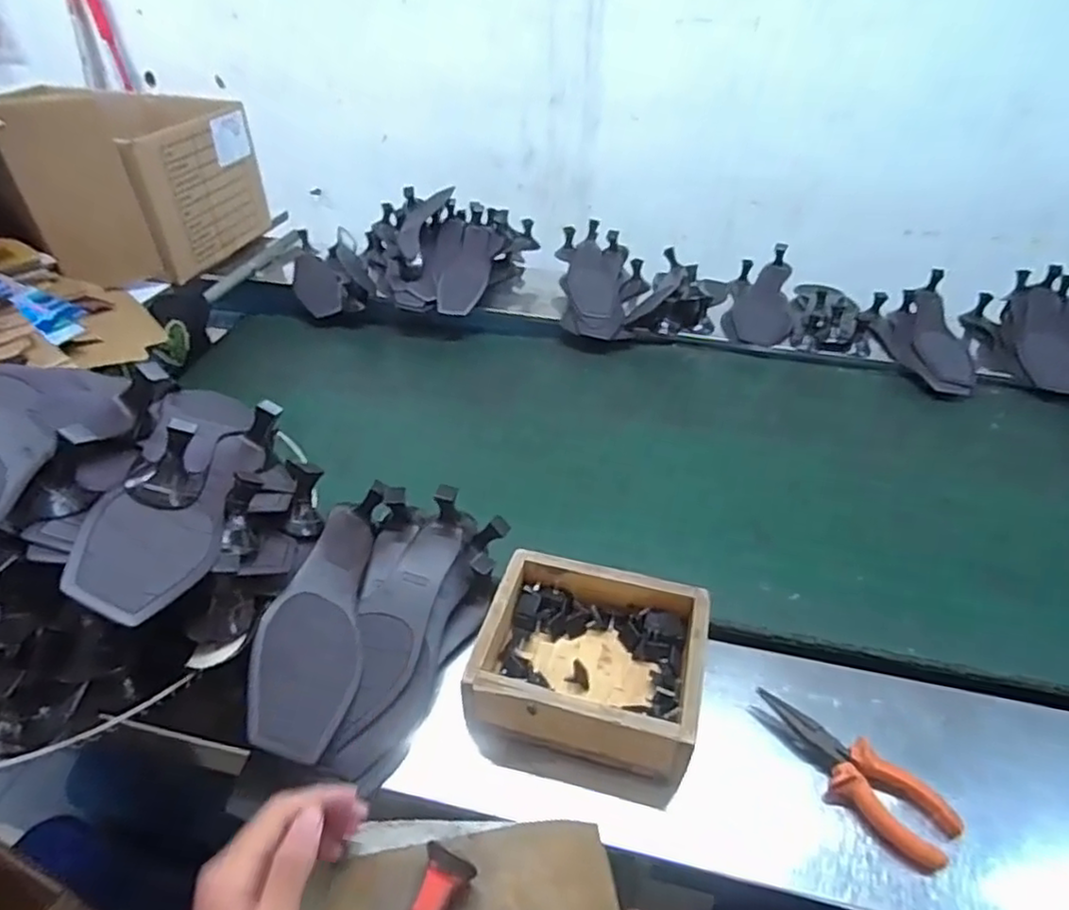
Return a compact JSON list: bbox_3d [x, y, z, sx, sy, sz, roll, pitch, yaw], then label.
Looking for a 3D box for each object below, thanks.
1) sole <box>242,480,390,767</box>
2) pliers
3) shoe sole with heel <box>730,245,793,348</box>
[{"bbox_3d":[-0.188,0.136,0.561,0.082,0.062,0.239,18,50,-21],"label":"sole"},{"bbox_3d":[0.247,0.242,0.507,0.053,0.026,0.154,-27,46,-31],"label":"pliers"},{"bbox_3d":[0.396,-0.277,1.106,0.100,0.091,0.217,13,40,15],"label":"shoe sole with heel"}]

